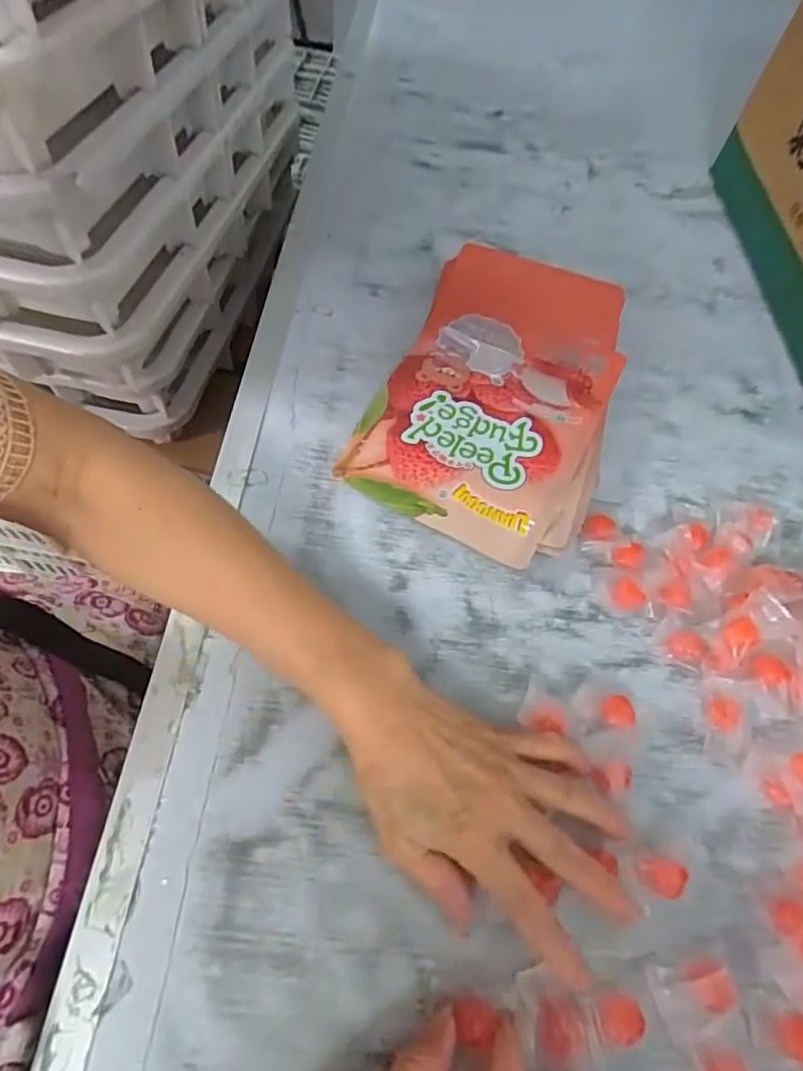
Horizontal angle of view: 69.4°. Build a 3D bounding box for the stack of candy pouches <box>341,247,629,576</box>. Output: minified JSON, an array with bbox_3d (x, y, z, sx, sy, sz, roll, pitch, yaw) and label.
[{"bbox_3d":[0.083,-0.127,0.478,0.176,0.038,0.310,21,62,6],"label":"stack of candy pouches"}]

